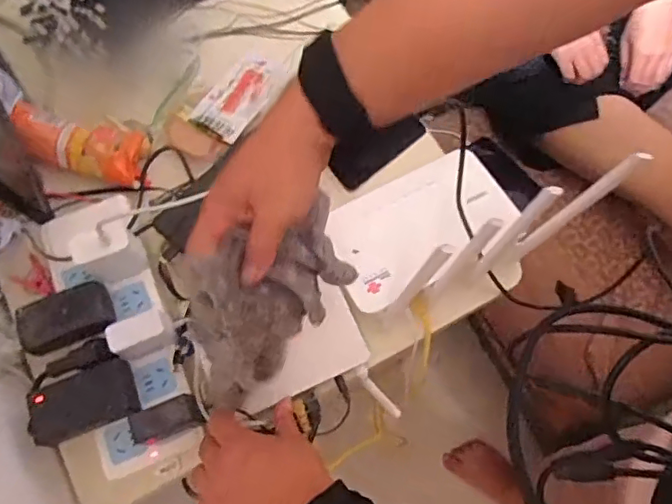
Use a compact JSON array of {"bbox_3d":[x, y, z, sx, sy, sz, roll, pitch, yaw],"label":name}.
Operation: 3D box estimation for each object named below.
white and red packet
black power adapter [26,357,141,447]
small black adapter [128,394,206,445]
[{"bbox_3d":[-0.111,-0.183,0.647,0.067,0.008,0.126,22,63,14],"label":"white and red packet"},{"bbox_3d":[-0.224,0.137,0.502,0.091,0.048,0.057,-14,71,-3],"label":"black power adapter"},{"bbox_3d":[-0.146,0.149,0.496,0.056,0.049,0.030,-21,72,-6],"label":"small black adapter"}]

